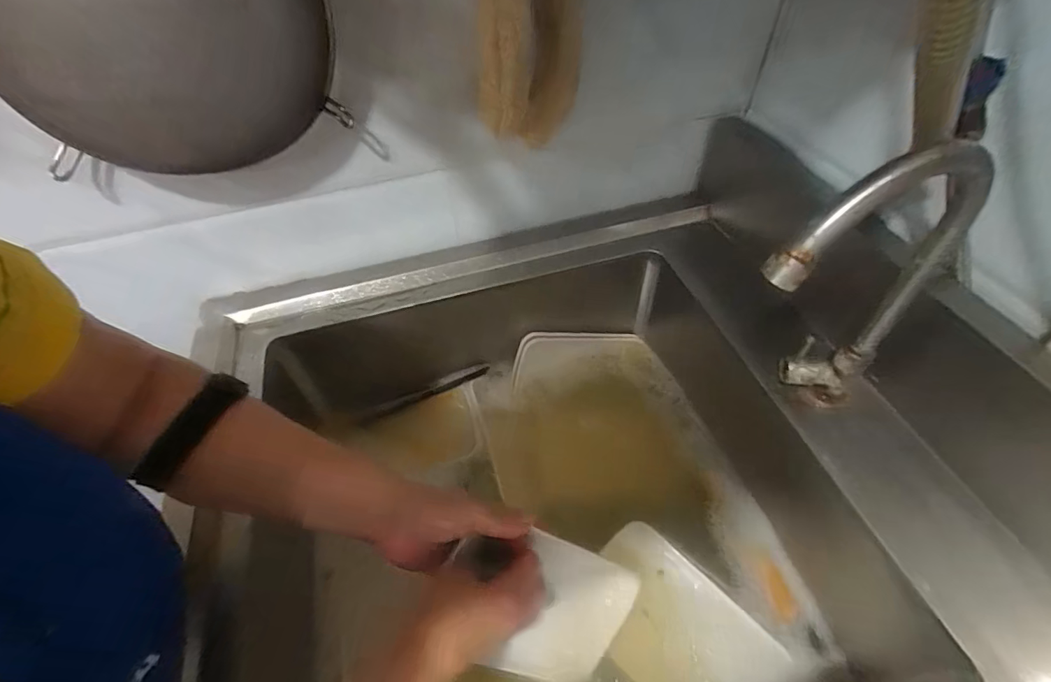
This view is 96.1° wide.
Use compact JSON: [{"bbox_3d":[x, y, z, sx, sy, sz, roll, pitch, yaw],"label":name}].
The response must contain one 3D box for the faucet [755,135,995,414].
[{"bbox_3d":[0.224,-0.012,0.353,0.167,0.272,0.042,-23,53,-15],"label":"faucet"}]

